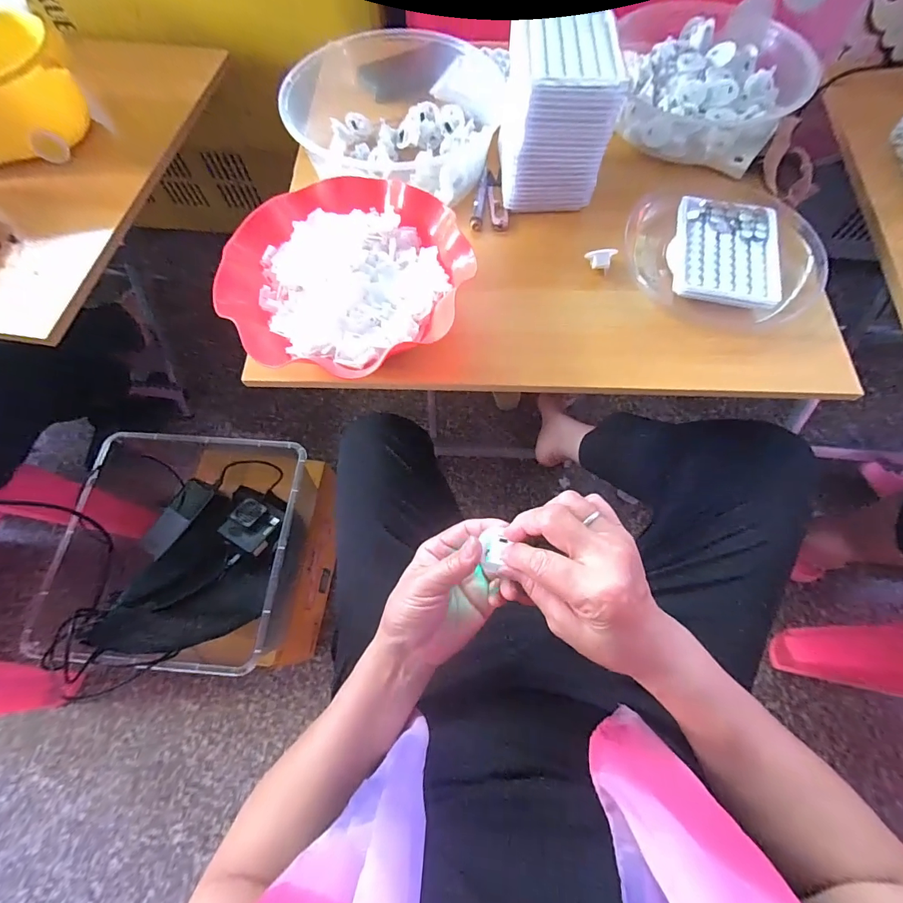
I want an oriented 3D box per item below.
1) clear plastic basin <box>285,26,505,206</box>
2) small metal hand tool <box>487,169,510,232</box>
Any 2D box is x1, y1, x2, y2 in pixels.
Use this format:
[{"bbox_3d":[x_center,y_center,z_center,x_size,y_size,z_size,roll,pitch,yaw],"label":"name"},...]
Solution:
[{"bbox_3d":[-0.063,-0.417,0.506,0.235,0.076,0.223,0,69,1],"label":"clear plastic basin"},{"bbox_3d":[0.054,-0.300,0.495,0.021,0.011,0.093,-5,69,-1],"label":"small metal hand tool"}]

